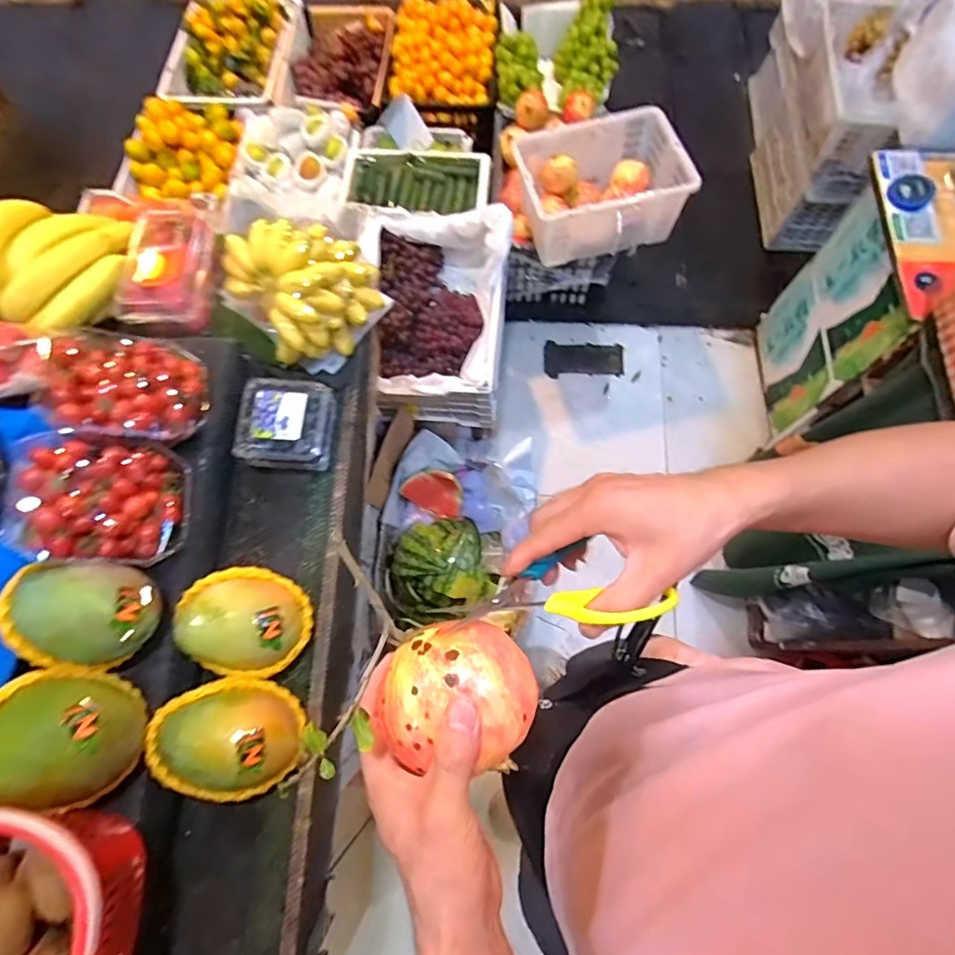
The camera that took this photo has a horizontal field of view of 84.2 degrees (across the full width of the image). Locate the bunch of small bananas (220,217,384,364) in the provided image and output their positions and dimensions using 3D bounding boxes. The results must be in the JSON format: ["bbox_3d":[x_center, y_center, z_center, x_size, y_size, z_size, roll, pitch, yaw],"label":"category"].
[{"bbox_3d":[-0.229,-0.257,0.706,0.162,0.108,0.159,-1,72,2],"label":"bunch of small bananas"}]

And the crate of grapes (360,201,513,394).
[{"bbox_3d":[-0.110,-0.396,1.268,0.336,0.233,0.476,5,72,4],"label":"crate of grapes"}]

